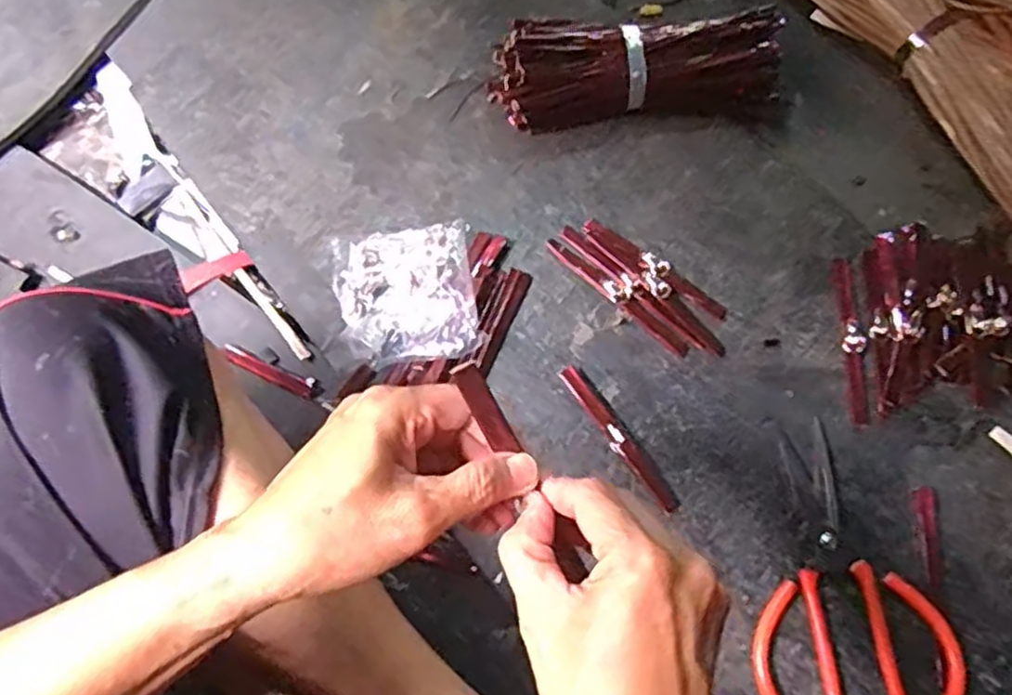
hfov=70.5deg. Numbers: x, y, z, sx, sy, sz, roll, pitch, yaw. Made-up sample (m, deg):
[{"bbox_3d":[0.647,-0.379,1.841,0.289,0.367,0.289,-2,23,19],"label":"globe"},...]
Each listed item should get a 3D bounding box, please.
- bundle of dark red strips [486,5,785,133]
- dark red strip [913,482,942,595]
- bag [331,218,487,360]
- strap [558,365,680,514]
[{"bbox_3d":[0.117,-0.246,0.644,0.256,0.077,0.076,-1,69,0],"label":"bundle of dark red strips"},{"bbox_3d":[0.316,0.140,0.532,0.017,0.004,0.074,5,74,-1],"label":"dark red strip"},{"bbox_3d":[-0.084,-0.047,0.599,0.116,0.036,0.131,-9,75,-5],"label":"bag"},{"bbox_3d":[0.090,0.071,0.571,0.016,0.004,0.138,-35,79,-11],"label":"strap"}]

